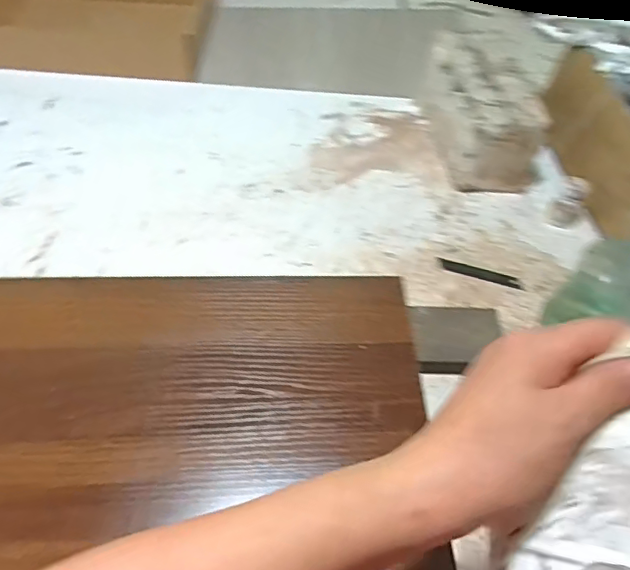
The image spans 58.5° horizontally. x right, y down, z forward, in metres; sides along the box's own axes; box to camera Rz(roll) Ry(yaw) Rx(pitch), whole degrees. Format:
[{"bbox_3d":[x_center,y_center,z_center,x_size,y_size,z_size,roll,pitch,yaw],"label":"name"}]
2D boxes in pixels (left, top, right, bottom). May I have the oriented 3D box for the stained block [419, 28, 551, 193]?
[{"bbox_3d":[0.223,-0.238,0.769,0.104,0.114,0.214,-7,52,-9],"label":"stained block"}]

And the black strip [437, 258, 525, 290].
[{"bbox_3d":[0.194,-0.014,0.661,0.096,0.007,0.018,17,54,18],"label":"black strip"}]

